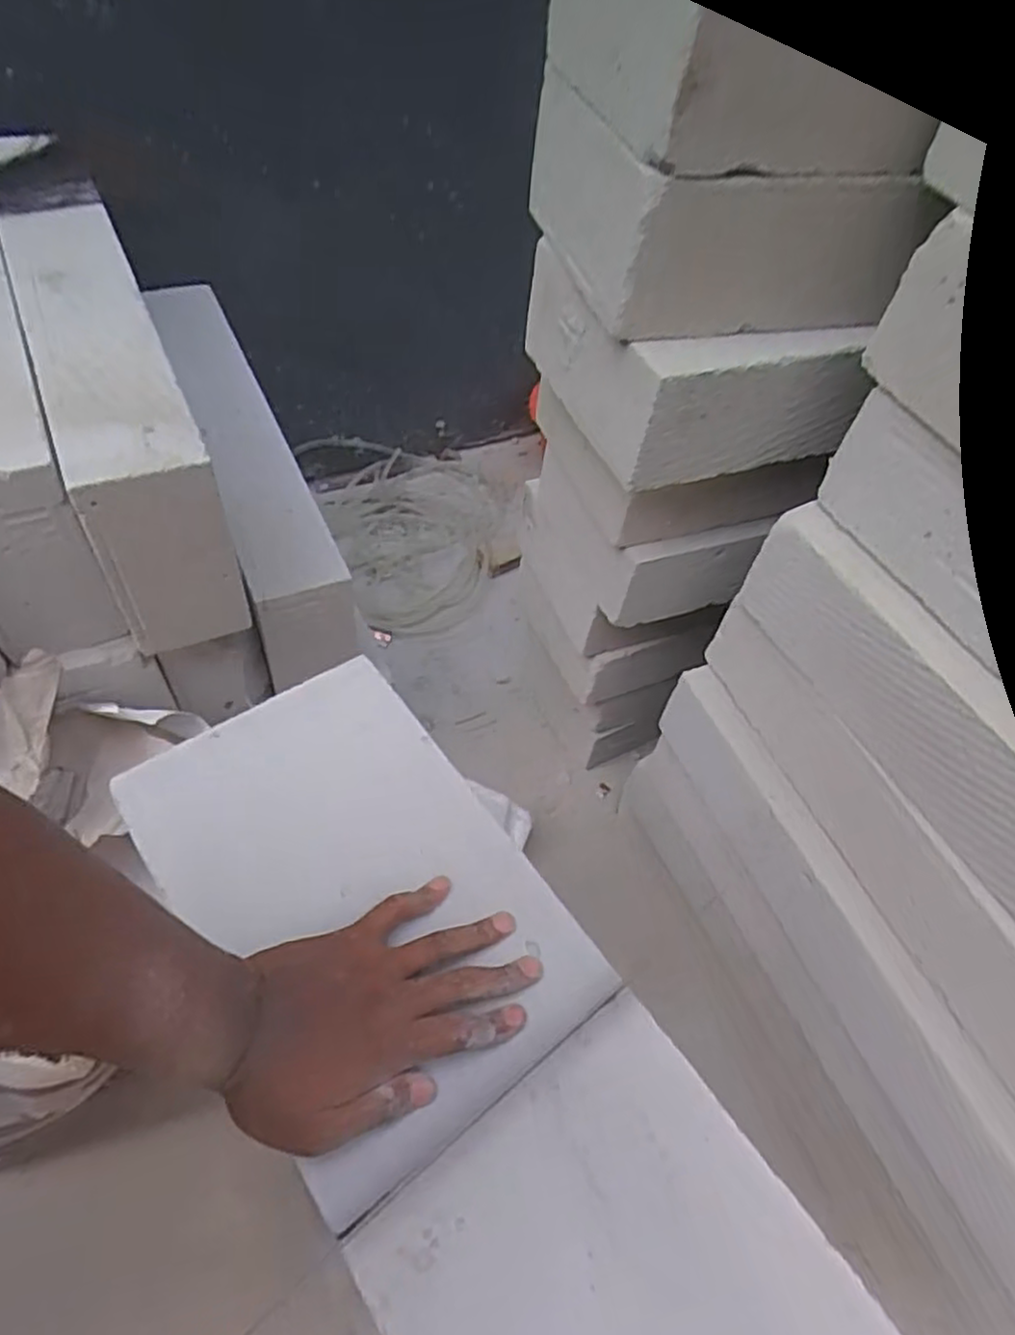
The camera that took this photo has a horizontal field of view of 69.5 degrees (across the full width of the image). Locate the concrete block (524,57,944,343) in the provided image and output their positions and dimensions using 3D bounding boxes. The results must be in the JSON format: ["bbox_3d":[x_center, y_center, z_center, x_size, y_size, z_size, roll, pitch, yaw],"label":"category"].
[{"bbox_3d":[0.135,-0.307,0.496,0.192,0.099,0.202,-7,55,-12],"label":"concrete block"}]

